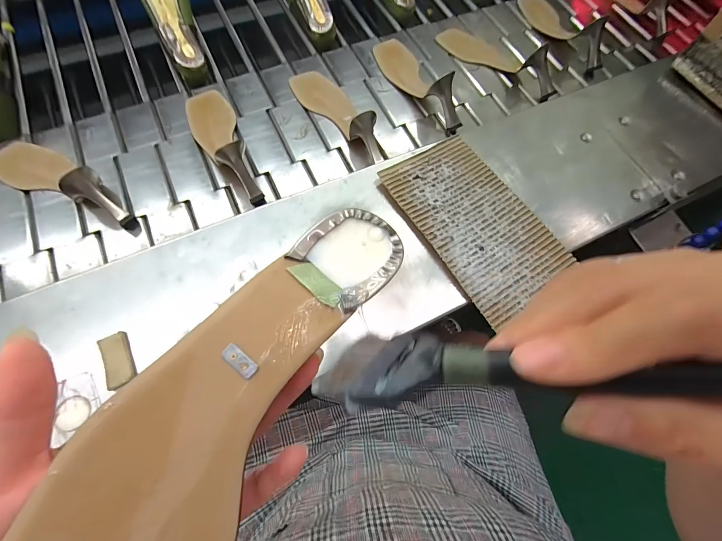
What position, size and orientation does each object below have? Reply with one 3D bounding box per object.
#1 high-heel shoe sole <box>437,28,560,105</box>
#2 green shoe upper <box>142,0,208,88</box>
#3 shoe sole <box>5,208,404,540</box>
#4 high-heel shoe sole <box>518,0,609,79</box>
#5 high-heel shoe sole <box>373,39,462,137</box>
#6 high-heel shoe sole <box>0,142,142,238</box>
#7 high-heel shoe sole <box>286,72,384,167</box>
[{"bbox_3d":[0.270,-0.417,0.642,0.092,0.066,0.247,-39,62,-16],"label":"high-heel shoe sole"},{"bbox_3d":[-0.340,-0.448,0.598,0.083,0.066,0.227,-18,96,-10],"label":"green shoe upper"},{"bbox_3d":[-0.057,0.058,0.138,0.067,0.028,0.224,34,75,10],"label":"shoe sole"},{"bbox_3d":[0.410,-0.520,0.670,0.089,0.069,0.266,-10,69,-9],"label":"high-heel shoe sole"},{"bbox_3d":[0.098,-0.351,0.605,0.072,0.083,0.252,-23,58,-11],"label":"high-heel shoe sole"},{"bbox_3d":[-0.442,-0.143,0.475,0.265,0.069,0.071,23,67,3],"label":"high-heel shoe sole"},{"bbox_3d":[-0.038,-0.274,0.568,0.081,0.056,0.255,-30,59,-14],"label":"high-heel shoe sole"}]

